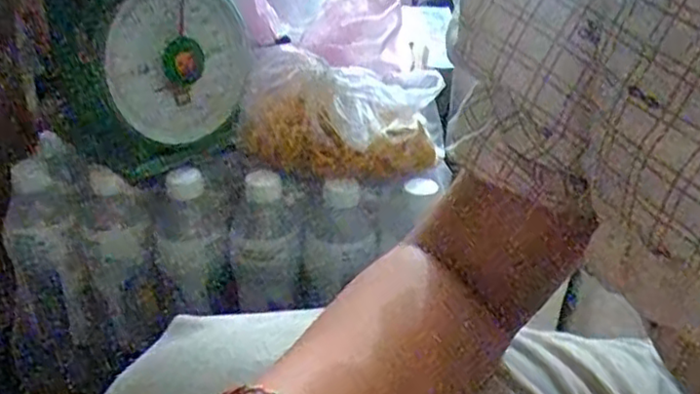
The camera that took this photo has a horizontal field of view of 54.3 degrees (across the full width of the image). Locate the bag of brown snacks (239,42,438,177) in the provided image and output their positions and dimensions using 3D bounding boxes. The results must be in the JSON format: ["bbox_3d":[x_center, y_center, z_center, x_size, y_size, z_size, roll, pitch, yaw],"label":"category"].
[{"bbox_3d":[-0.017,-0.068,0.564,0.161,0.075,0.062,13,34,18],"label":"bag of brown snacks"}]

